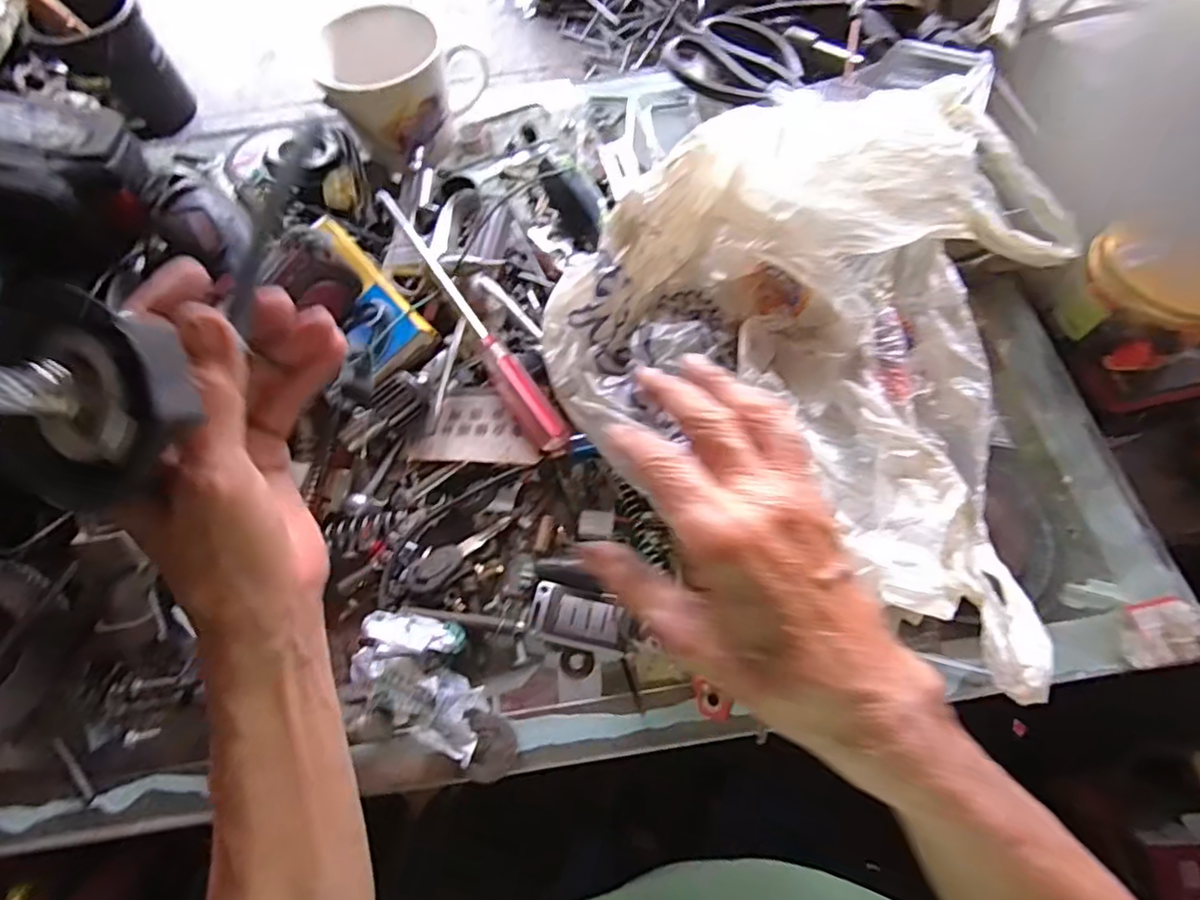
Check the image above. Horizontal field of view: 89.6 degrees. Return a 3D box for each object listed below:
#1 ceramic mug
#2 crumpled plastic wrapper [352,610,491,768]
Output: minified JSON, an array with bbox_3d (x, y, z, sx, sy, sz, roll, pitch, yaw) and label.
[{"bbox_3d":[-0.158,-0.284,0.475,0.092,0.082,0.108,41,74,19],"label":"ceramic mug"},{"bbox_3d":[-0.093,0.117,0.311,0.073,0.029,0.057,14,67,9],"label":"crumpled plastic wrapper"}]

